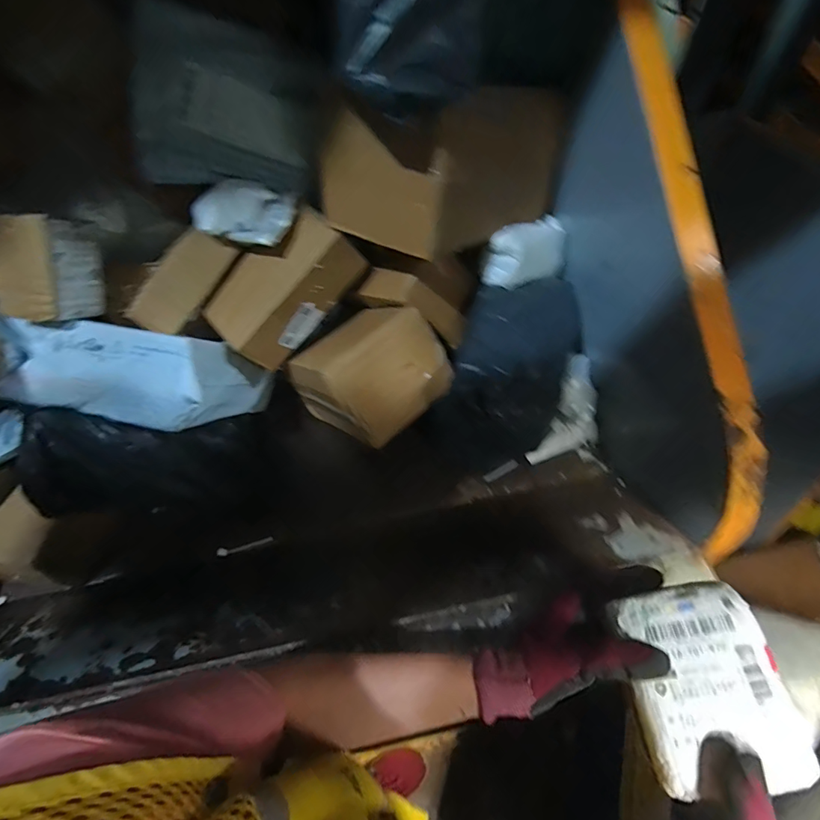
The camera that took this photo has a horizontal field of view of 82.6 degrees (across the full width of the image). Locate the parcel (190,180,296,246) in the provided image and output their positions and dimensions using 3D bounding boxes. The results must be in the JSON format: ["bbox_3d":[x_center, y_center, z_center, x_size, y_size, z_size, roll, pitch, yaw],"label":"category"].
[{"bbox_3d":[-0.232,-0.274,0.650,0.139,0.090,0.057,-1,9,-14],"label":"parcel"}]

